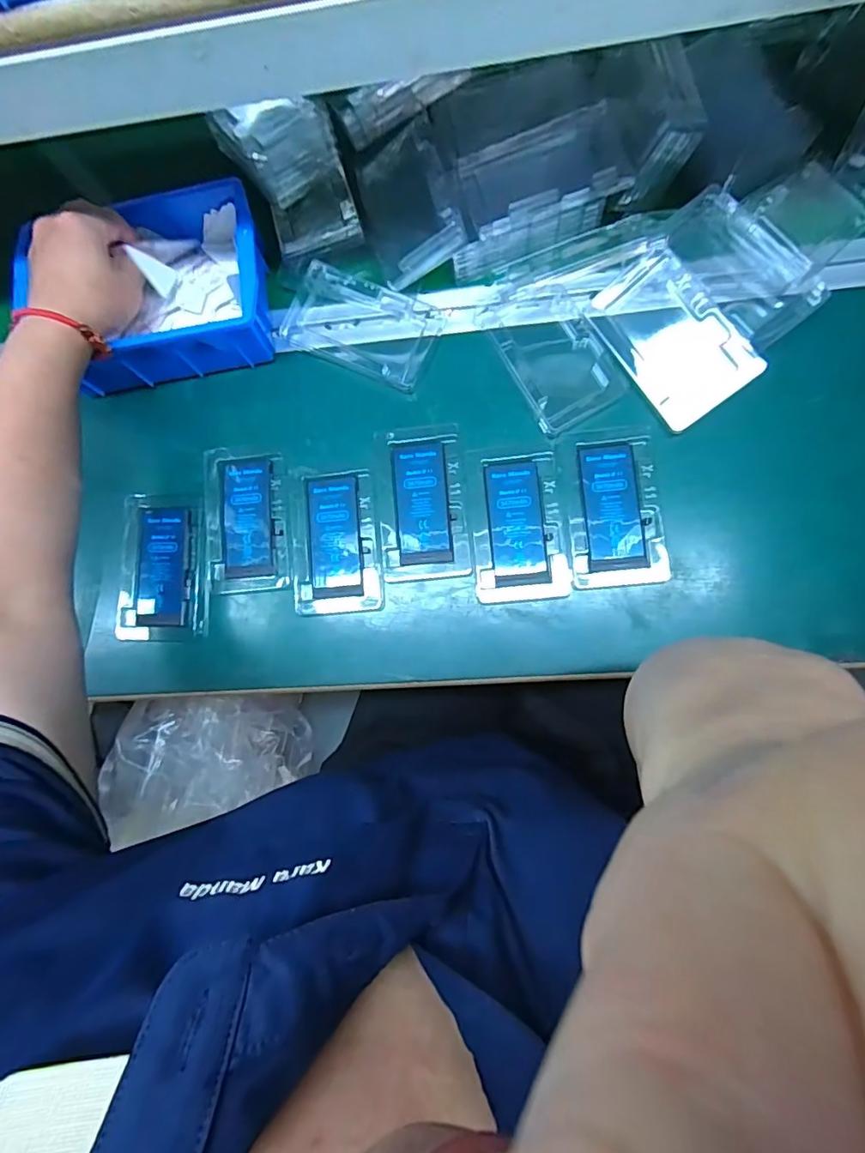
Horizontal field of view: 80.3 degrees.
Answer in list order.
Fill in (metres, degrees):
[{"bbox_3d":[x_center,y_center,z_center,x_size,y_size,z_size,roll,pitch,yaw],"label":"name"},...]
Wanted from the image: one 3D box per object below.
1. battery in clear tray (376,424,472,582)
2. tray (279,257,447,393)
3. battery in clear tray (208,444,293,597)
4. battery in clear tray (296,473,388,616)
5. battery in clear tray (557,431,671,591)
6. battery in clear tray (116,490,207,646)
[{"bbox_3d":[-0.009,-0.061,0.425,0.071,0.004,0.128,-5,84,7],"label":"battery in clear tray"},{"bbox_3d":[-0.059,-0.221,0.444,0.132,0.011,0.080,28,88,9],"label":"tray"},{"bbox_3d":[-0.159,-0.050,0.444,0.073,0.004,0.126,-6,84,7],"label":"battery in clear tray"},{"bbox_3d":[-0.081,-0.028,0.431,0.072,0.004,0.117,-5,84,7],"label":"battery in clear tray"},{"bbox_3d":[0.145,-0.055,0.414,0.072,0.010,0.127,-6,84,7],"label":"battery in clear tray"},{"bbox_3d":[-0.237,-0.009,0.447,0.080,0.007,0.126,-2,84,7],"label":"battery in clear tray"}]

